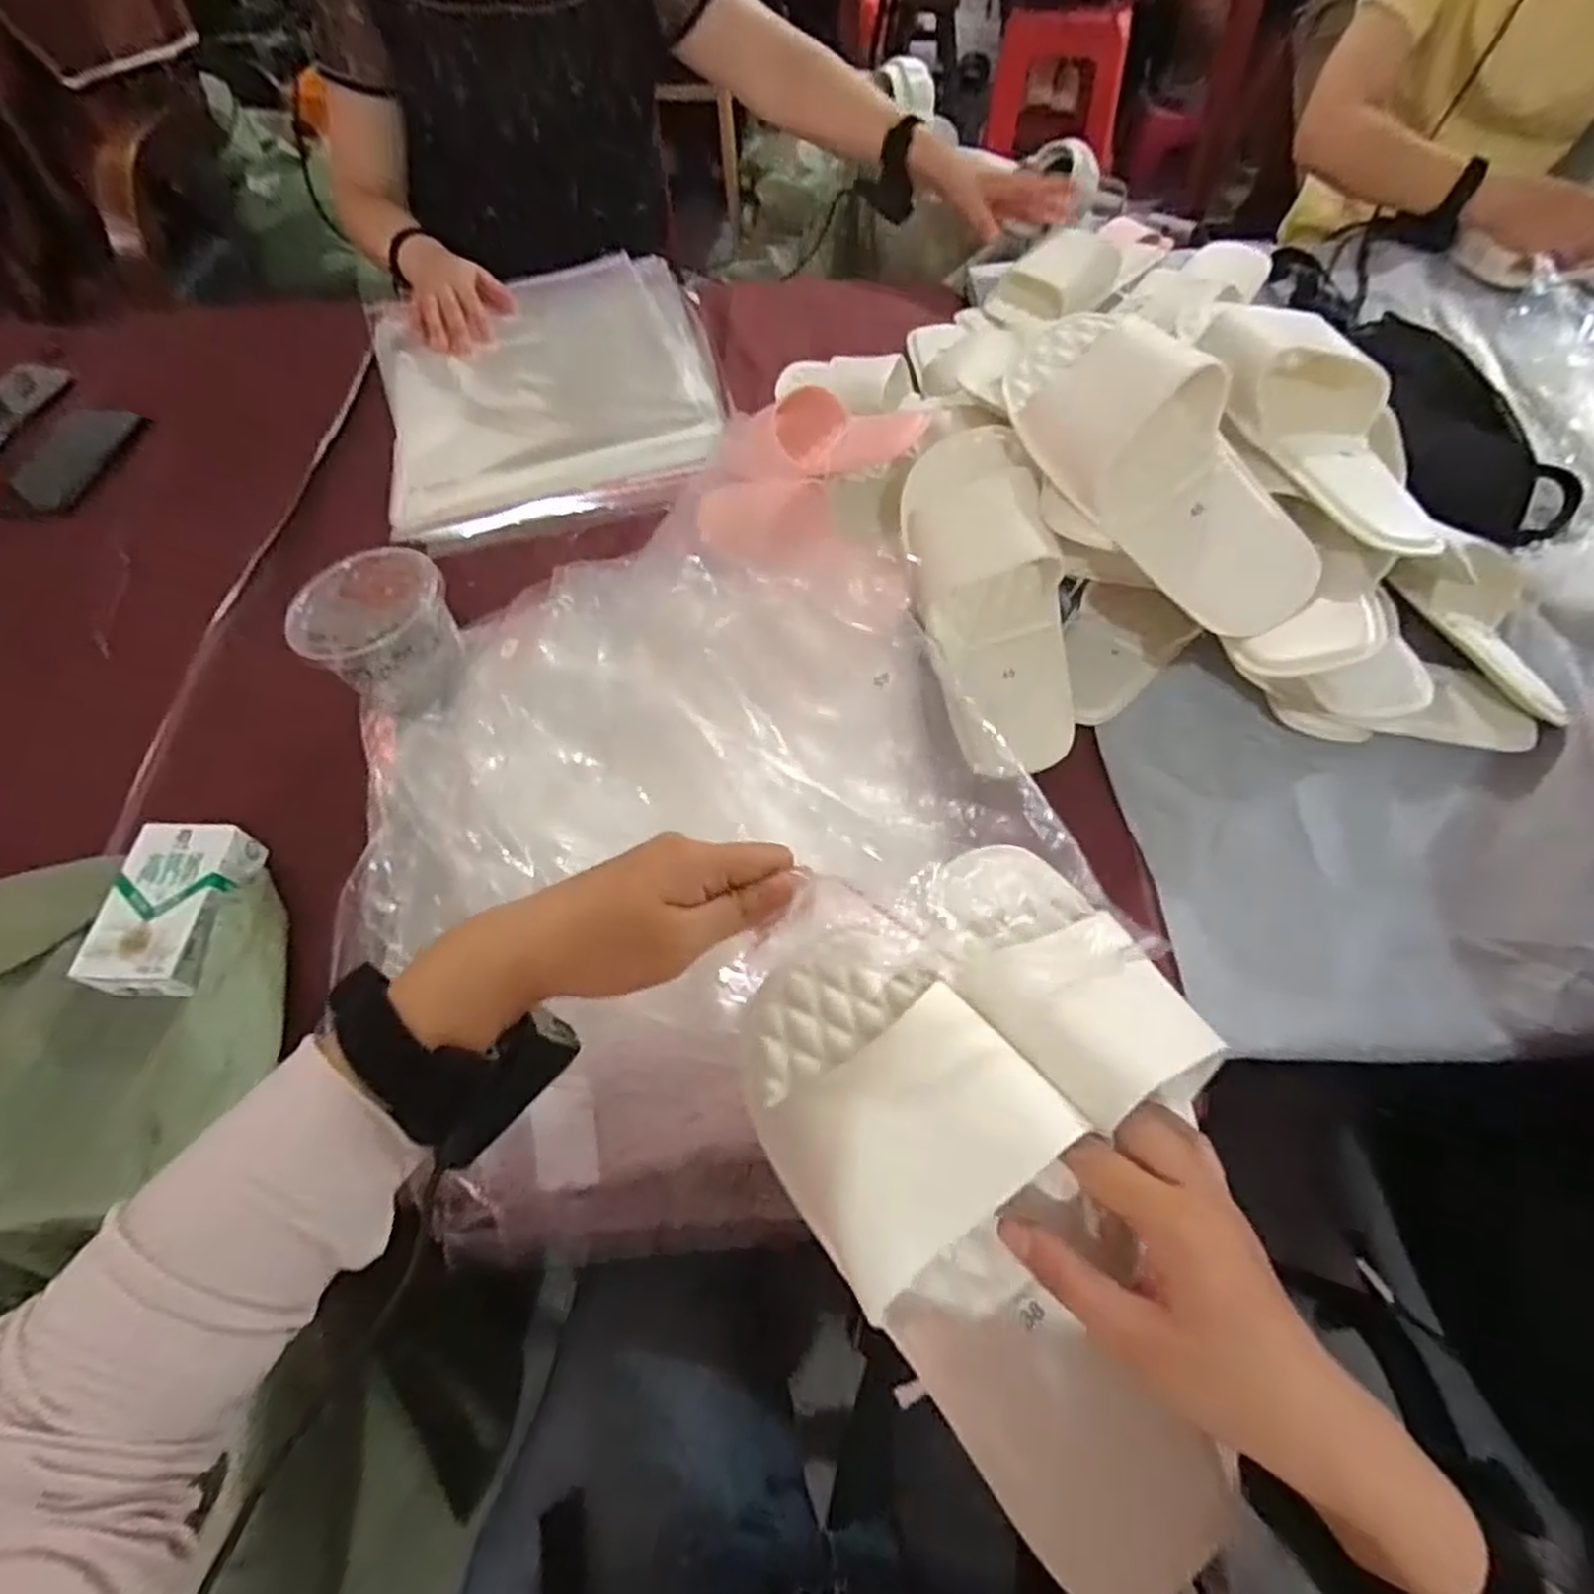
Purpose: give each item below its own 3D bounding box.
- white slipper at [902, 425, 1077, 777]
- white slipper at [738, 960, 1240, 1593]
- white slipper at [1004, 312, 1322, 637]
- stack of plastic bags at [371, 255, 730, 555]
[{"bbox_3d":[0.144,-0.152,0.597,0.101,0.062,0.271,-11,87,-5],"label":"white slipper"},{"bbox_3d":[0.069,0.179,0.325,0.108,0.052,0.262,-27,75,-14],"label":"white slipper"},{"bbox_3d":[0.255,-0.232,0.562,0.113,0.075,0.272,-37,81,19],"label":"white slipper"},{"bbox_3d":[-0.255,-0.437,0.834,0.351,0.044,0.416,-15,59,-8],"label":"stack of plastic bags"}]

